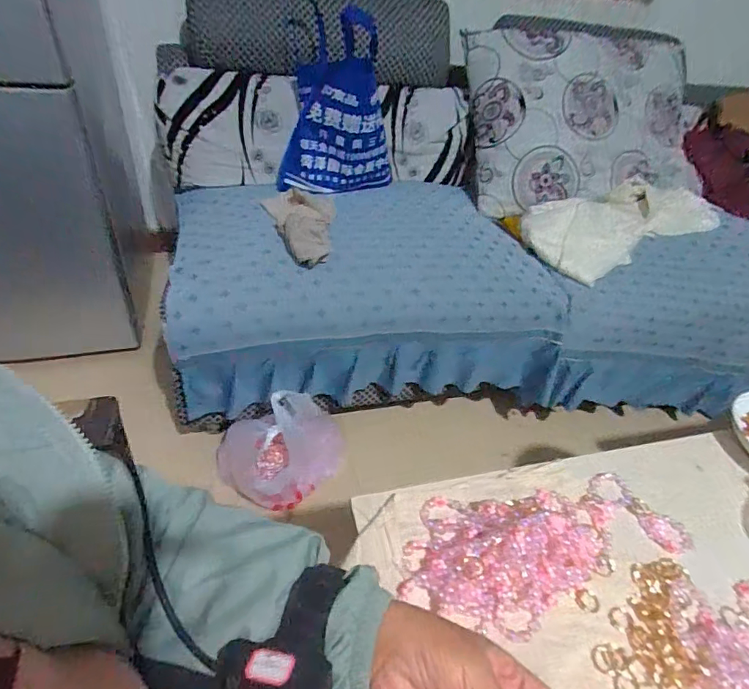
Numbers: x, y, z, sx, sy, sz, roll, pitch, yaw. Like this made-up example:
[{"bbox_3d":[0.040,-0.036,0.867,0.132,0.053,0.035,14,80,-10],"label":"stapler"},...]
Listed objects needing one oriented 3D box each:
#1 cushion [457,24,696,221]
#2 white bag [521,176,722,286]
[{"bbox_3d":[0.658,-0.679,1.394,0.737,0.552,0.158,-4,5,-14],"label":"cushion"},{"bbox_3d":[0.684,-0.350,1.288,0.584,0.062,0.266,-23,71,-18],"label":"white bag"}]

